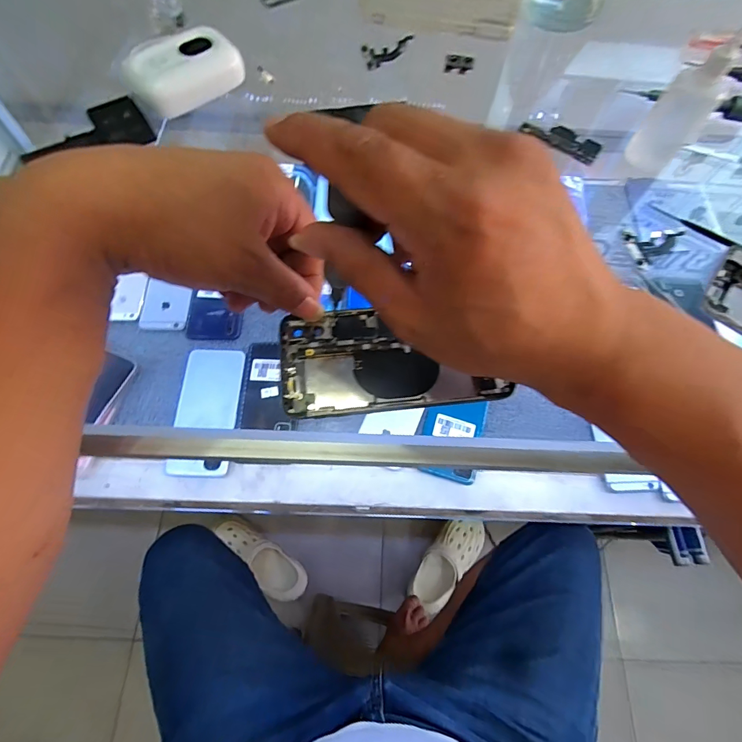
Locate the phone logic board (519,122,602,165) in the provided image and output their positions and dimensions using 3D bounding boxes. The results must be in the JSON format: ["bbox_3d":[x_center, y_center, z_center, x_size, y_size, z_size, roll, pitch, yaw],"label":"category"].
[{"bbox_3d":[0.158,-0.194,0.333,0.066,0.007,0.022,30,70,10],"label":"phone logic board"}]

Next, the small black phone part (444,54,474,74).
[{"bbox_3d":[0.081,-0.280,0.366,0.025,0.006,0.015,10,68,3],"label":"small black phone part"}]

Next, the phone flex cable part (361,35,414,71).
[{"bbox_3d":[0.017,-0.289,0.366,0.046,0.005,0.028,-6,81,2],"label":"phone flex cable part"}]

